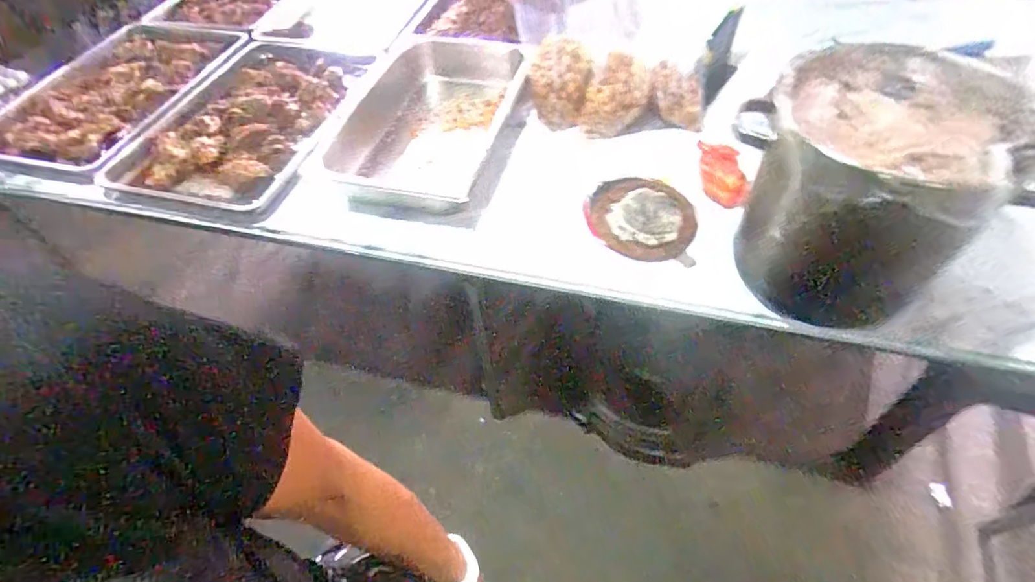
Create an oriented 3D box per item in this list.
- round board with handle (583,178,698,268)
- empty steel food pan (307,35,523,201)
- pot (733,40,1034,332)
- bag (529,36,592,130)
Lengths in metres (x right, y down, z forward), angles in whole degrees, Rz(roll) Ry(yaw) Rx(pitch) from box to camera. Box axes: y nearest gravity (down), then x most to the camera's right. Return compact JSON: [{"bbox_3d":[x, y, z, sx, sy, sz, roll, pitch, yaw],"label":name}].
[{"bbox_3d":[0.221,-0.136,0.926,0.187,0.036,0.184,8,54,5],"label":"round board with handle"},{"bbox_3d":[-0.211,-0.372,1.107,0.361,0.105,0.527,11,54,7],"label":"empty steel food pan"},{"bbox_3d":[0.484,-0.139,0.733,0.279,0.299,0.289,1,54,-1],"label":"pot"},{"bbox_3d":[0.086,-0.440,1.081,0.120,0.128,0.138,5,54,2],"label":"bag"}]

